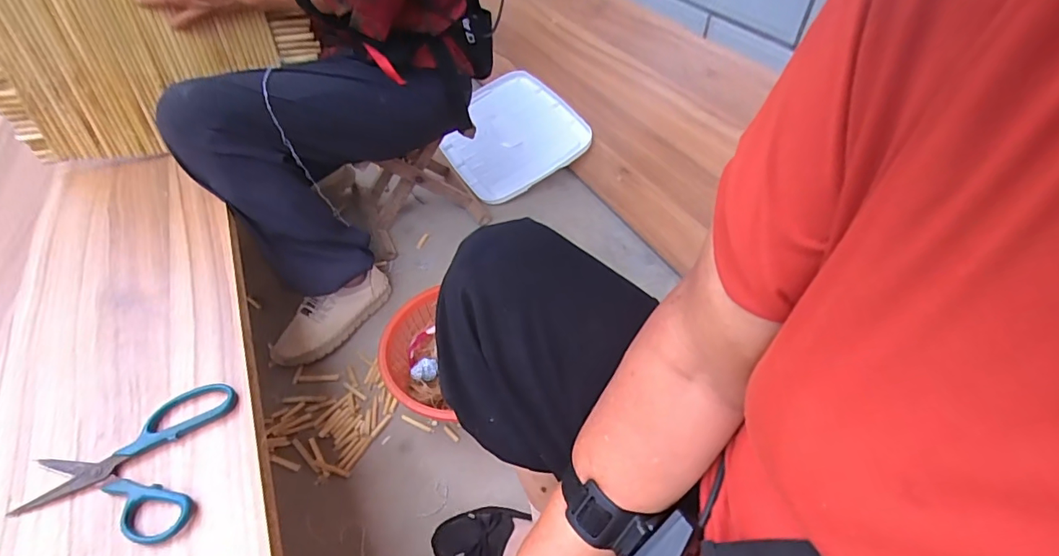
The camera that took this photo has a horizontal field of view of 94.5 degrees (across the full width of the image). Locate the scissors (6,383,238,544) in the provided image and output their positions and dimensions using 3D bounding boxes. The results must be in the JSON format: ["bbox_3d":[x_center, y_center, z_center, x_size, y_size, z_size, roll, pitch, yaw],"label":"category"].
[{"bbox_3d":[-0.370,0.165,0.448,0.156,0.010,0.144,-3,49,-4],"label":"scissors"}]

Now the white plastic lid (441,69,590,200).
[{"bbox_3d":[-0.065,-0.385,1.273,0.318,0.027,0.439,-33,54,-1],"label":"white plastic lid"}]

